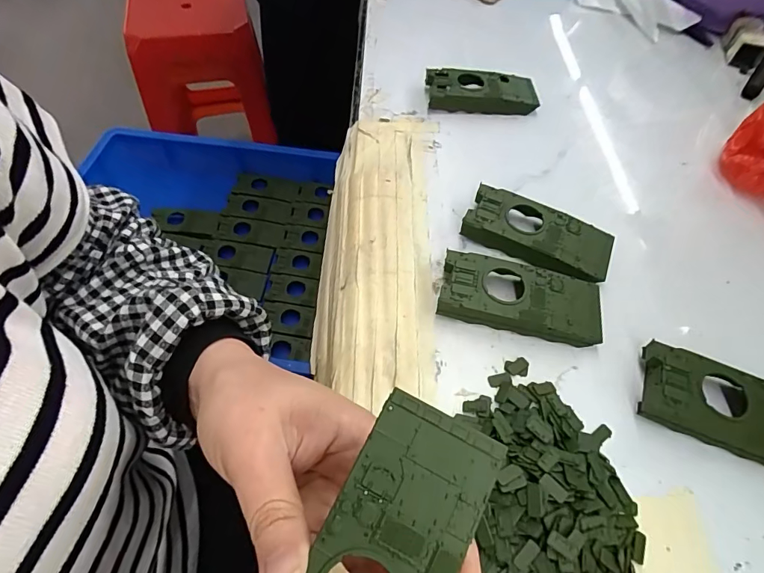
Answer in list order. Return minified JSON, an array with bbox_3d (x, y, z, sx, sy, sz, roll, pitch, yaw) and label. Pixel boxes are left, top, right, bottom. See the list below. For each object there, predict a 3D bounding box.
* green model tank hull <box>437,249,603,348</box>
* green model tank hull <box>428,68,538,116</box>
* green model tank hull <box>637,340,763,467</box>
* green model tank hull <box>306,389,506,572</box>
[{"bbox_3d":[0.091,0.008,0.292,0.103,0.019,0.045,12,57,5],"label":"green model tank hull"},{"bbox_3d":[0.094,-0.187,0.424,0.101,0.021,0.041,4,56,-1],"label":"green model tank hull"},{"bbox_3d":[0.203,0.073,0.254,0.102,0.021,0.044,21,58,11],"label":"green model tank hull"},{"bbox_3d":[0.002,0.089,0.150,0.044,0.018,0.095,27,72,10],"label":"green model tank hull"}]

